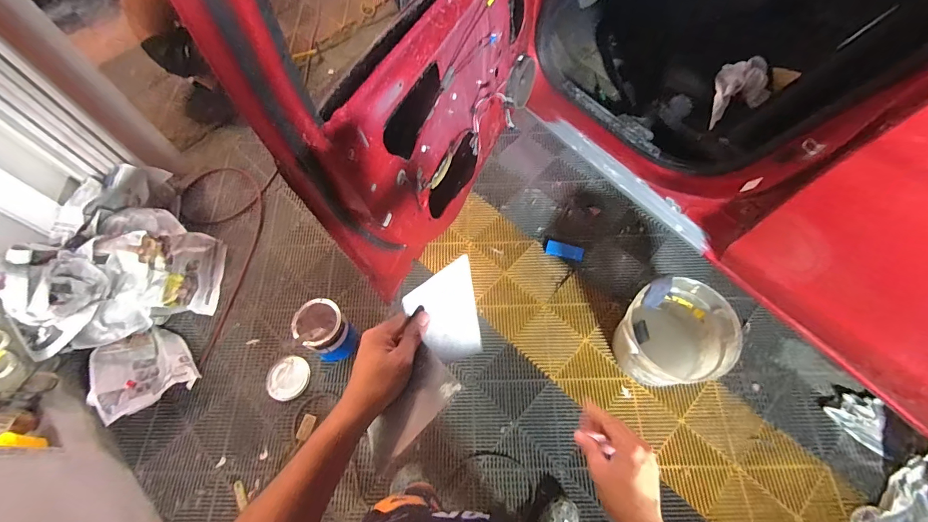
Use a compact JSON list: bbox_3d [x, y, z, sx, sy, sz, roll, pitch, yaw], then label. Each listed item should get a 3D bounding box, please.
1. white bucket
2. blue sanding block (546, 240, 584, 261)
[{"bbox_3d":[0.671,0.254,1.366,0.318,0.277,0.304,0,64,2],"label":"white bucket"},{"bbox_3d":[0.410,-0.043,1.669,0.145,0.017,0.066,16,66,10],"label":"blue sanding block"}]

